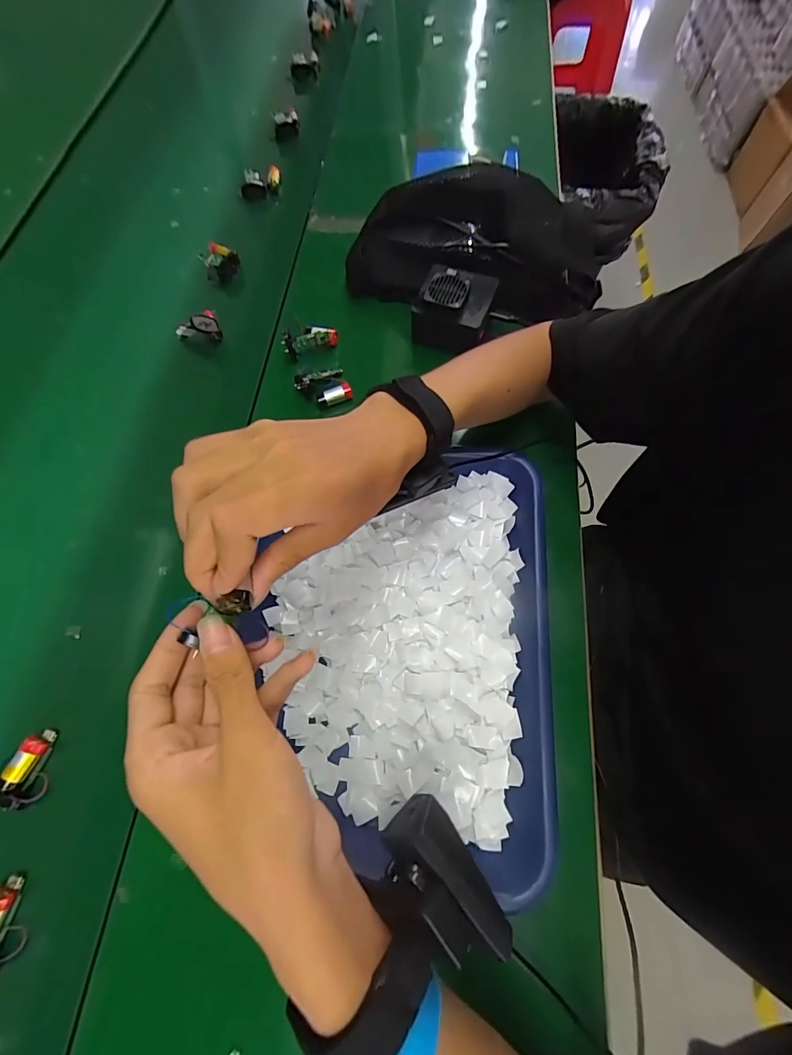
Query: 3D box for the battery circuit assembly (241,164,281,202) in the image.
[{"bbox_3d":[-0.192,-0.486,0.591,0.058,0.036,0.026,-21,69,-8],"label":"battery circuit assembly"}]

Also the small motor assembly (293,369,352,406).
[{"bbox_3d":[-0.079,-0.151,0.452,0.054,0.022,0.043,-18,68,-7],"label":"small motor assembly"}]

